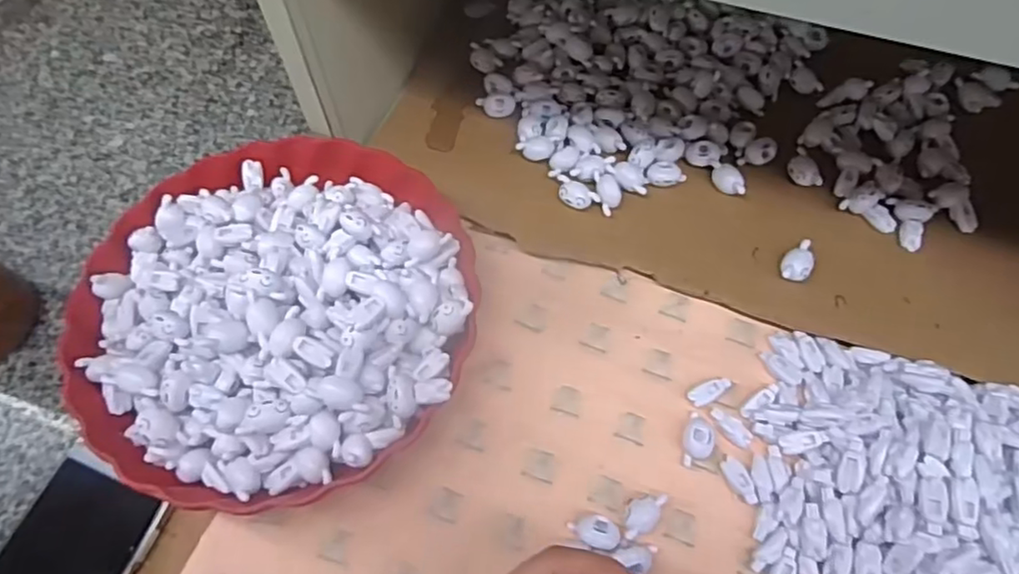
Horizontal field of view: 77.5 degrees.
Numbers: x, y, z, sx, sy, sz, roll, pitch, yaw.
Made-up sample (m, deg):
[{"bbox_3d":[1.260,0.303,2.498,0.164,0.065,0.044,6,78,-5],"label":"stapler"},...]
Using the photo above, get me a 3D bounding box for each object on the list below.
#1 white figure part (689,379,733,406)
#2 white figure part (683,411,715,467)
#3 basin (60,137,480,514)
[{"bbox_3d":[0.128,0.067,0.406,0.027,0.008,0.012,-26,67,-9],"label":"white figure part"},{"bbox_3d":[0.116,0.092,0.387,0.018,0.009,0.033,17,68,10],"label":"white figure part"},{"bbox_3d":[-0.141,0.011,0.398,0.232,0.068,0.238,-1,66,2],"label":"basin"}]

